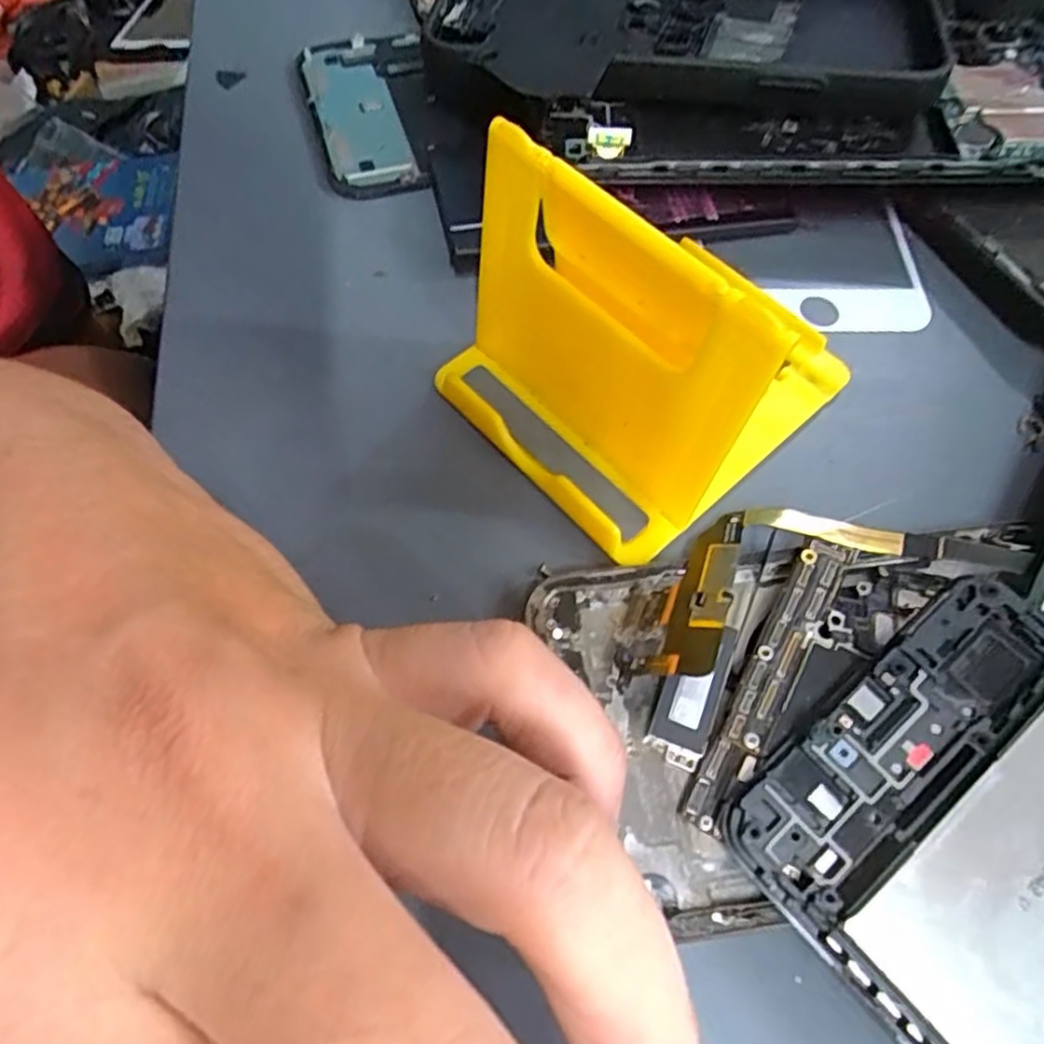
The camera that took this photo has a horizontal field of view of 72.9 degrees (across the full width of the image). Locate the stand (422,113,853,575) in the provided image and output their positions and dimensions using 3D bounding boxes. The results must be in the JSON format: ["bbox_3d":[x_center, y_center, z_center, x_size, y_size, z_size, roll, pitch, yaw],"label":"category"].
[{"bbox_3d":[0.029,-0.048,0.151,0.076,0.062,0.072,-41,72,-20],"label":"stand"}]

